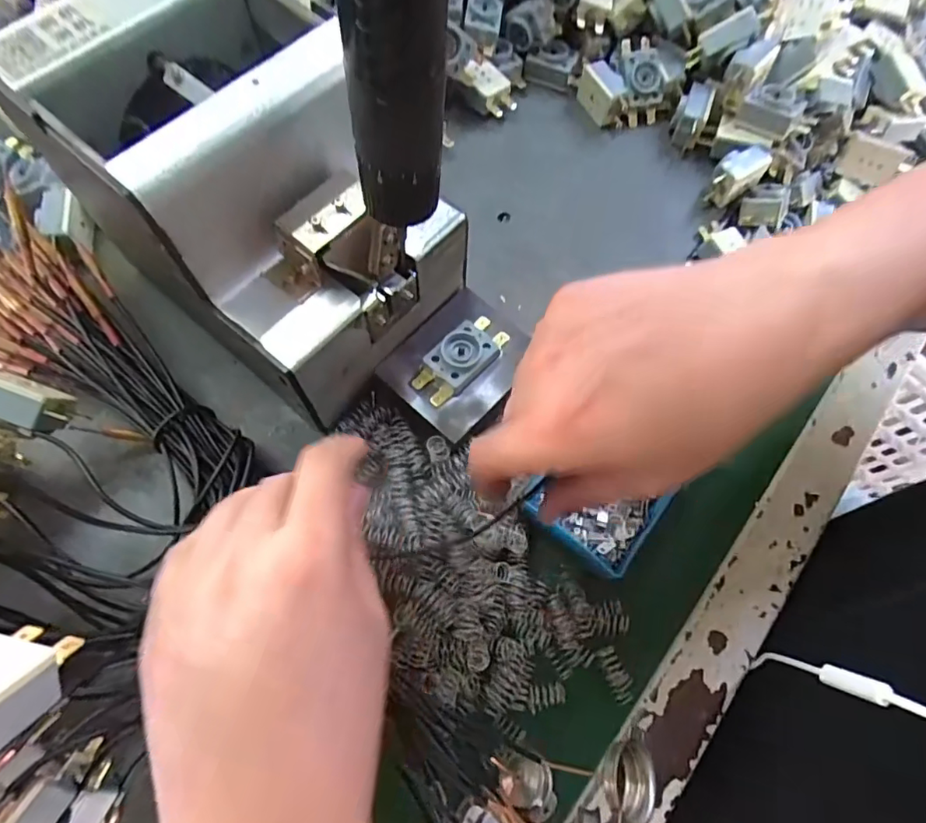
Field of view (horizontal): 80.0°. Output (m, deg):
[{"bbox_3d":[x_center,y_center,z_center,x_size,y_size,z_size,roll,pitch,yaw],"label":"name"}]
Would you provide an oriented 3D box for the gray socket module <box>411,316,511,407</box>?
[{"bbox_3d":[0.000,-0.031,0.314,0.058,0.013,0.028,-41,75,-17],"label":"gray socket module"}]

